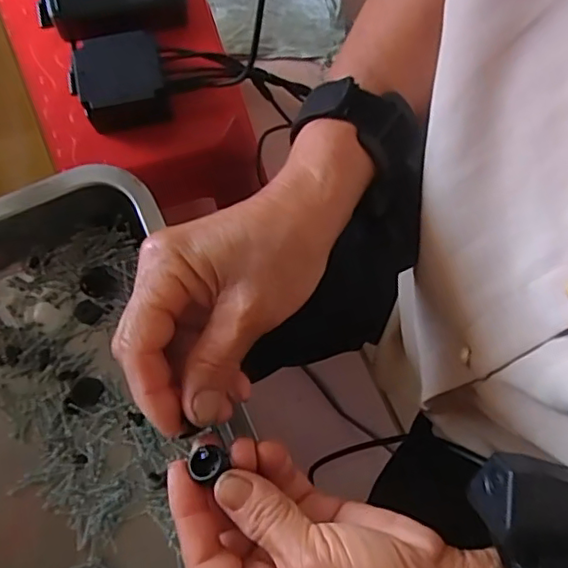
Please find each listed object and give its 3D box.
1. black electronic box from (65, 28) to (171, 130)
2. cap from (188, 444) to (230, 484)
[{"bbox_3d":[-0.160,-0.195,0.568,0.088,0.058,0.078,-14,78,-4],"label":"black electronic box"},{"bbox_3d":[-0.033,0.079,0.260,0.016,0.008,0.015,-13,78,-4],"label":"cap"}]

